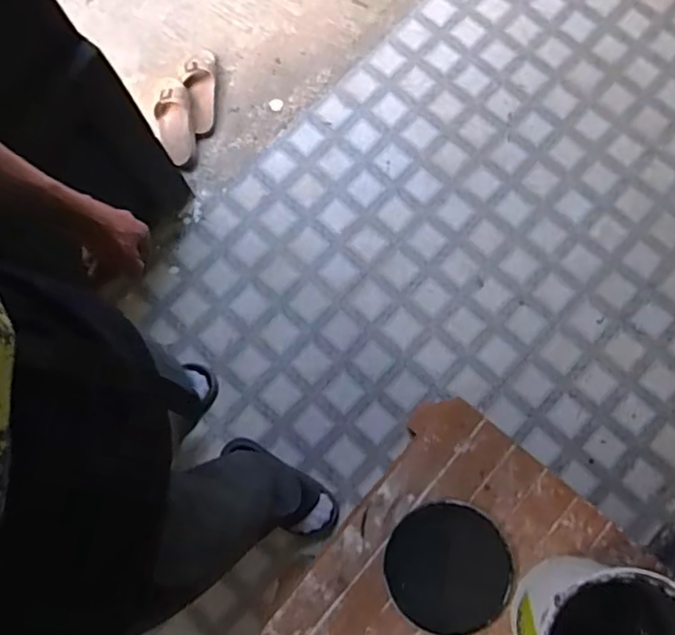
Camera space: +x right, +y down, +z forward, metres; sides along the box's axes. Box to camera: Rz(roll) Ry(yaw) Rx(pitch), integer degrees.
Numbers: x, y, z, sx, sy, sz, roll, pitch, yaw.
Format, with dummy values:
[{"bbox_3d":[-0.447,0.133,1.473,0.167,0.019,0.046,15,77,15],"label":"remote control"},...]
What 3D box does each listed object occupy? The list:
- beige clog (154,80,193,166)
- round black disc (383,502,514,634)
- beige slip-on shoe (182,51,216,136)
[{"bbox_3d":[-0.399,-0.473,1.530,0.092,0.065,0.216,-14,80,-4],"label":"beige clog"},{"bbox_3d":[0.158,0.355,0.879,0.170,0.011,0.170,11,77,4],"label":"round black disc"},{"bbox_3d":[-0.343,-0.563,1.559,0.085,0.063,0.228,-4,79,-2],"label":"beige slip-on shoe"}]

